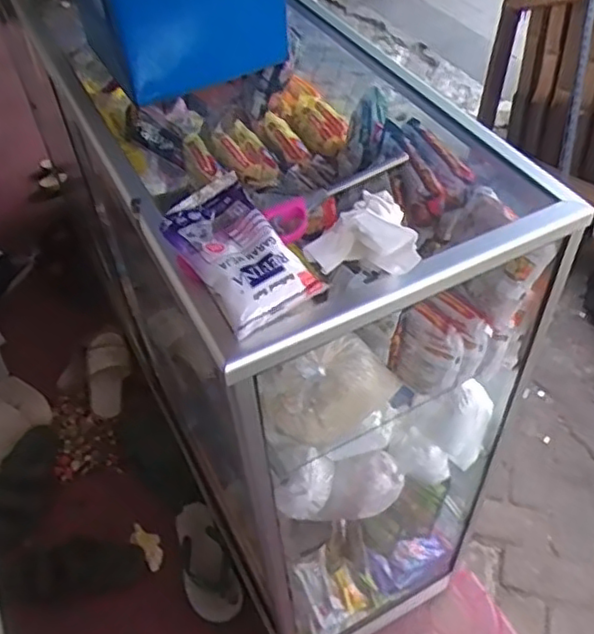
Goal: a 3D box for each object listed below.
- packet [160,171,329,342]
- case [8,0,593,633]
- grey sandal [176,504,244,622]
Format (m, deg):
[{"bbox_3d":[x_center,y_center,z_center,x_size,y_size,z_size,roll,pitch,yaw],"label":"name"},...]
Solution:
[{"bbox_3d":[-0.052,-0.055,0.558,0.087,0.044,0.132,-32,53,-22],"label":"packet"},{"bbox_3d":[-0.031,0.015,1.105,0.411,0.923,0.742,-25,51,-17],"label":"case"},{"bbox_3d":[-0.199,0.519,1.389,0.102,0.038,0.267,-21,50,-14],"label":"grey sandal"}]

